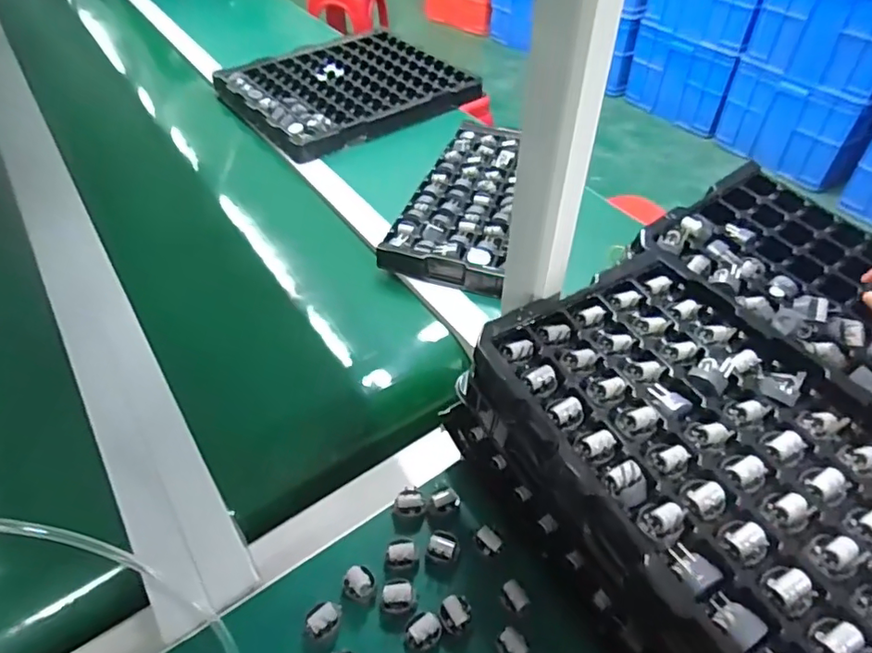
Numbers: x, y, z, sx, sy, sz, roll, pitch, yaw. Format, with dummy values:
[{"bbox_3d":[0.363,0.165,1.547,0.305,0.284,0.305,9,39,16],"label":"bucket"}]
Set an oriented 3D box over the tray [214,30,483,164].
[{"bbox_3d":[-0.172,-0.462,1.079,0.410,0.045,0.372,-32,54,-25],"label":"tray"}]

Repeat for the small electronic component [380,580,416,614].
[{"bbox_3d":[-0.031,0.216,0.451,0.027,0.017,0.022,4,50,9],"label":"small electronic component"}]

